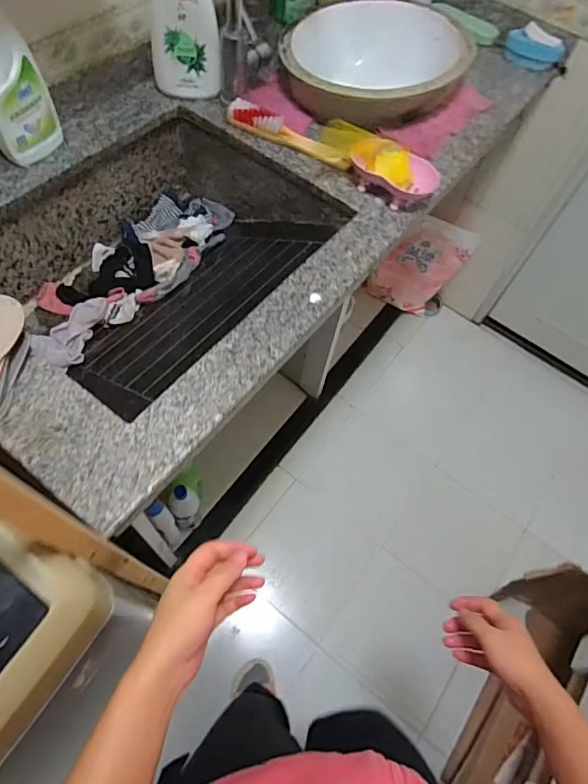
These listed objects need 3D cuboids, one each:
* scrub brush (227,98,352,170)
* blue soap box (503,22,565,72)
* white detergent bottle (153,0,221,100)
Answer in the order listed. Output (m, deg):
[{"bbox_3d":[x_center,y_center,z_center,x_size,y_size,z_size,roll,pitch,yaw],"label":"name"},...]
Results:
[{"bbox_3d":[-0.008,-0.445,0.832,0.240,0.033,0.037,27,62,8],"label":"scrub brush"},{"bbox_3d":[0.516,-0.741,1.039,0.119,0.041,0.083,34,64,12],"label":"blue soap box"},{"bbox_3d":[-0.182,-0.615,0.769,0.116,0.256,0.055,2,62,-5],"label":"white detergent bottle"}]

